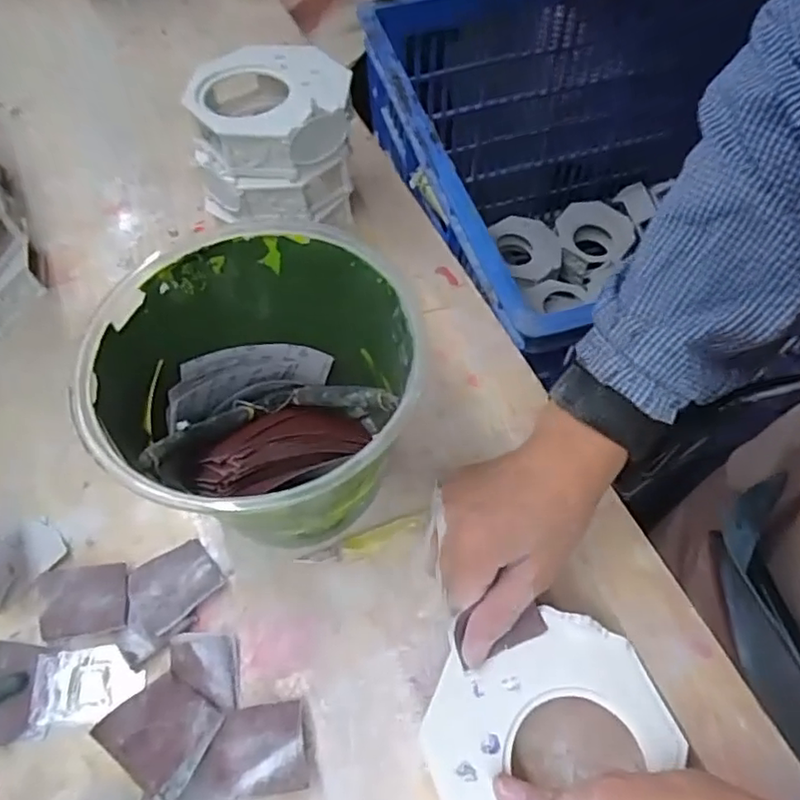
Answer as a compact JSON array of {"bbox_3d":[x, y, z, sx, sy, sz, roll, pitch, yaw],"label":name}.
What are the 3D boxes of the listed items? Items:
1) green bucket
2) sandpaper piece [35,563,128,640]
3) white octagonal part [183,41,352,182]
[{"bbox_3d":[-0.076,0.004,0.357,0.144,0.131,0.163,31,65,18],"label":"green bucket"},{"bbox_3d":[-0.188,0.117,0.361,0.057,0.010,0.038,-5,59,-1],"label":"sandpaper piece"},{"bbox_3d":[-0.095,-0.216,0.457,0.116,0.044,0.112,0,60,0],"label":"white octagonal part"}]

